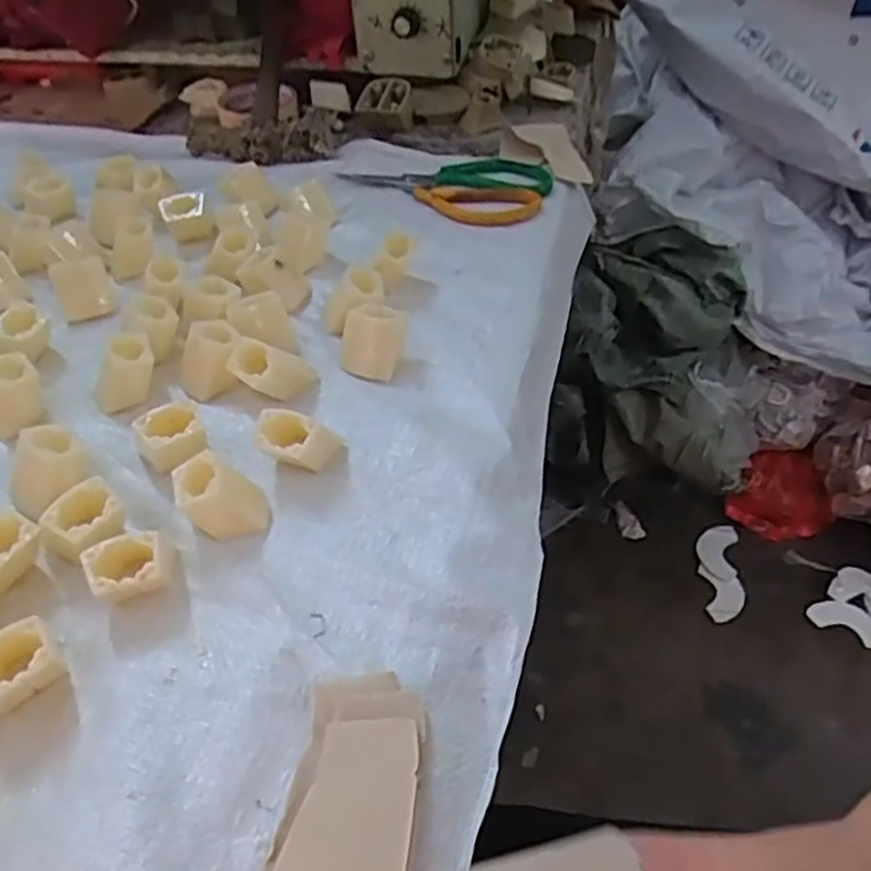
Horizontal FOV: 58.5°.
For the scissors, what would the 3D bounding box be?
[{"bbox_3d":[0.007,-0.213,0.666,0.178,0.012,0.090,4,44,7],"label":"scissors"}]

